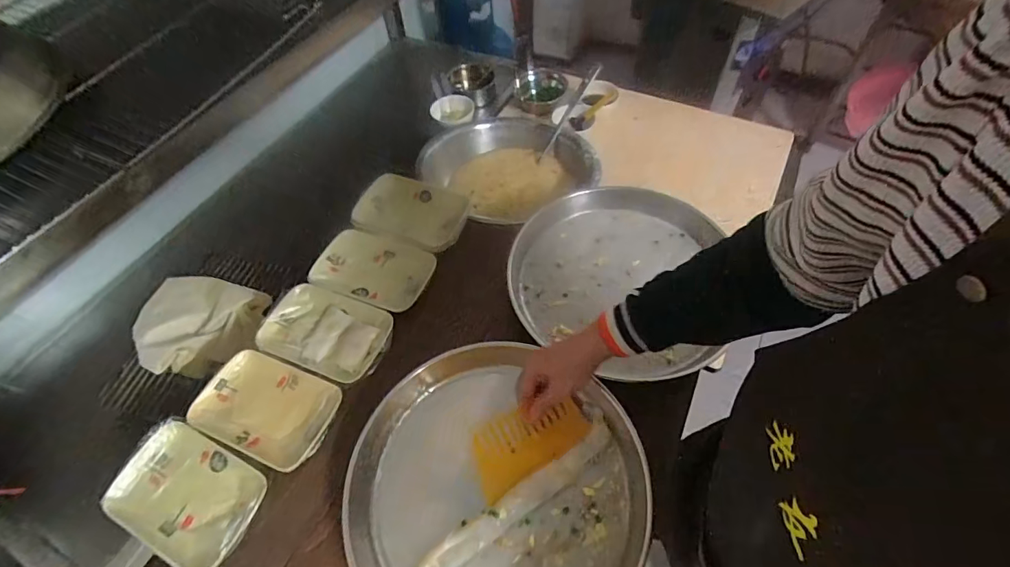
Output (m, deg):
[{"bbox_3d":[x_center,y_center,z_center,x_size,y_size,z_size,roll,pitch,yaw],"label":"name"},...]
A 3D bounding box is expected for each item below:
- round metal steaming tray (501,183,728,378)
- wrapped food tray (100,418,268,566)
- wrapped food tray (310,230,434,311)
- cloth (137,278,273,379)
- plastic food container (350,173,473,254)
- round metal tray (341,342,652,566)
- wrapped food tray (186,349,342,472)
[{"bbox_3d":[0.165,-0.012,0.693,0.306,0.041,0.302,-1,76,4],"label":"round metal steaming tray"},{"bbox_3d":[-0.390,0.260,0.548,0.190,0.029,0.123,21,58,18],"label":"wrapped food tray"},{"bbox_3d":[-0.214,-0.026,0.725,0.180,0.023,0.124,17,57,16],"label":"wrapped food tray"},{"bbox_3d":[-0.557,0.073,0.812,0.199,0.068,0.171,-5,54,0],"label":"cloth"},{"bbox_3d":[-0.160,-0.127,0.779,0.195,0.037,0.122,18,57,16],"label":"plastic food container"},{"bbox_3d":[-0.007,0.248,0.547,0.347,0.074,0.334,0,56,0],"label":"round metal tray"},{"bbox_3d":[-0.325,0.171,0.612,0.197,0.039,0.121,16,57,15],"label":"wrapped food tray"}]

